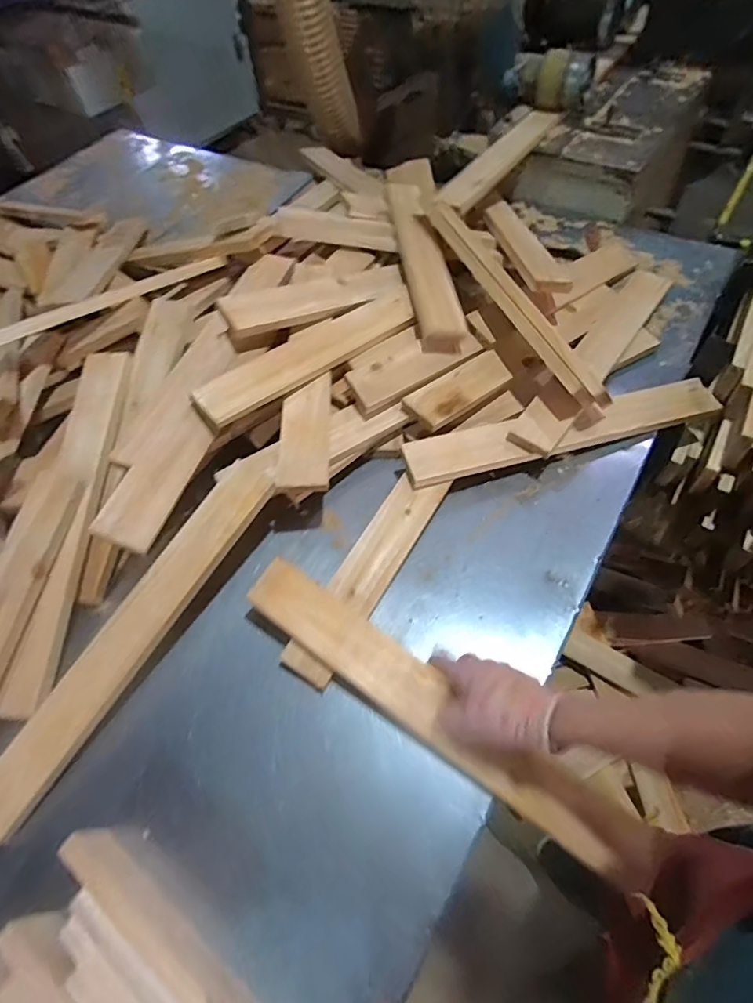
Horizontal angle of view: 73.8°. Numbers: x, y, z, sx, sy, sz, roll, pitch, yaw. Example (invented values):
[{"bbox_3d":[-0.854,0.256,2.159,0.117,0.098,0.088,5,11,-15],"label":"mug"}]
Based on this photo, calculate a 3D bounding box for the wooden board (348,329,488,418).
[{"bbox_3d":[0.060,-0.219,0.805,0.230,0.028,0.084,-32,60,-15],"label":"wooden board"}]

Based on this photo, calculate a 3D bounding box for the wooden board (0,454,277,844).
[{"bbox_3d":[-0.290,0.153,0.615,0.080,0.025,0.501,27,72,23],"label":"wooden board"}]

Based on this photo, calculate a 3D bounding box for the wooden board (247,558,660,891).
[{"bbox_3d":[0.060,0.235,0.580,0.509,0.033,0.073,33,64,17],"label":"wooden board"}]

